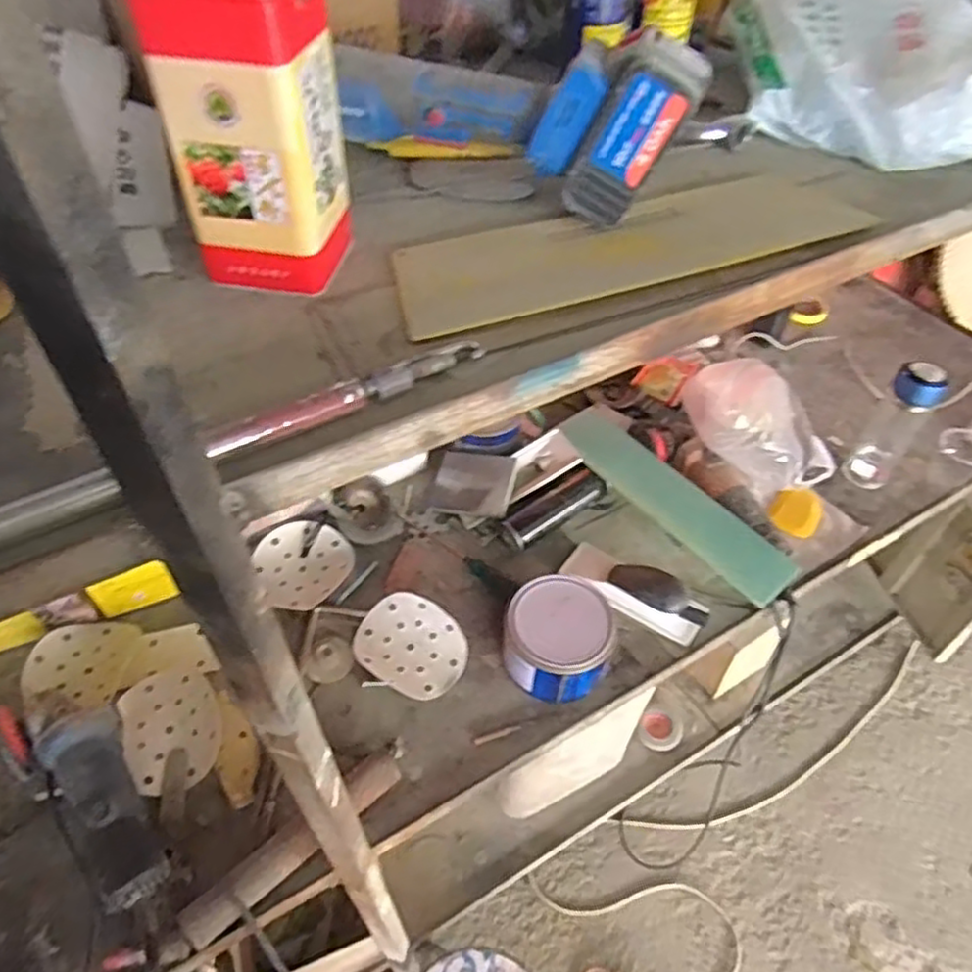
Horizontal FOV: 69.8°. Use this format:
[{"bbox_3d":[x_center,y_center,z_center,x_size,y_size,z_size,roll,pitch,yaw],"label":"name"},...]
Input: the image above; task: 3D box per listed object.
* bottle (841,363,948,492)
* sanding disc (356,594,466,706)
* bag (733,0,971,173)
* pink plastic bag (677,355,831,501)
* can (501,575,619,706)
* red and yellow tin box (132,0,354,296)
[{"bbox_3d":[0.605,-0.087,1.034,0.066,0.206,0.077,27,53,20],"label":"bottle"},{"bbox_3d":[-0.095,0.204,0.899,0.143,0.014,0.114,28,68,17],"label":"sanding disc"},{"bbox_3d":[0.392,-0.368,0.619,0.311,0.087,0.195,7,49,4],"label":"bag"},{"bbox_3d":[0.436,-0.106,1.093,0.207,0.153,0.224,3,49,1],"label":"pink plastic bag"},{"bbox_3d":[0.093,0.188,0.866,0.126,0.093,0.135,1,49,-1],"label":"can"},{"bbox_3d":[-0.137,-0.206,0.404,0.085,0.166,0.073,7,49,4],"label":"red and yellow tin box"}]

